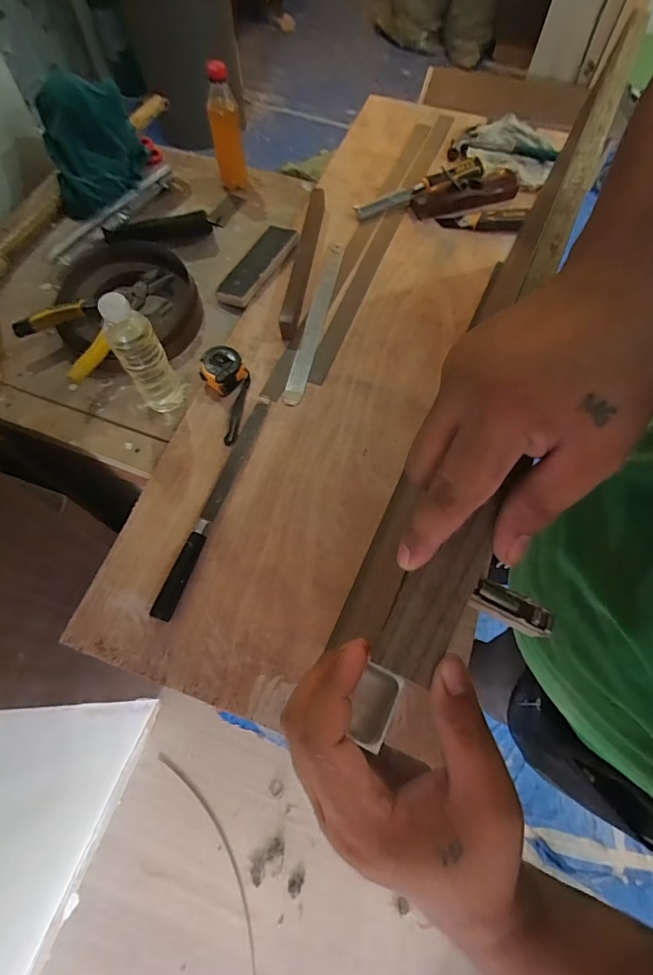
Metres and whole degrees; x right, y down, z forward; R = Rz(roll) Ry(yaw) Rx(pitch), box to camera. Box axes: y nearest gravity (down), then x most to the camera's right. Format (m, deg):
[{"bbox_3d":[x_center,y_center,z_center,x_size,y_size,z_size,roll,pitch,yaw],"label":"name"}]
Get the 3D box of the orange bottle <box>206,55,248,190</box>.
[{"bbox_3d":[-0.179,-0.635,0.791,0.054,0.175,0.047,-12,67,-3],"label":"orange bottle"}]

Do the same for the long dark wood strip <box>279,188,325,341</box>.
[{"bbox_3d":[-0.039,-0.388,0.750,0.028,0.017,0.324,8,67,5],"label":"long dark wood strip"}]

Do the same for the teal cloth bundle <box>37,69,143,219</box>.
[{"bbox_3d":[-0.412,-0.593,0.779,0.161,0.137,0.146,-18,67,-6],"label":"teal cloth bundle"}]

